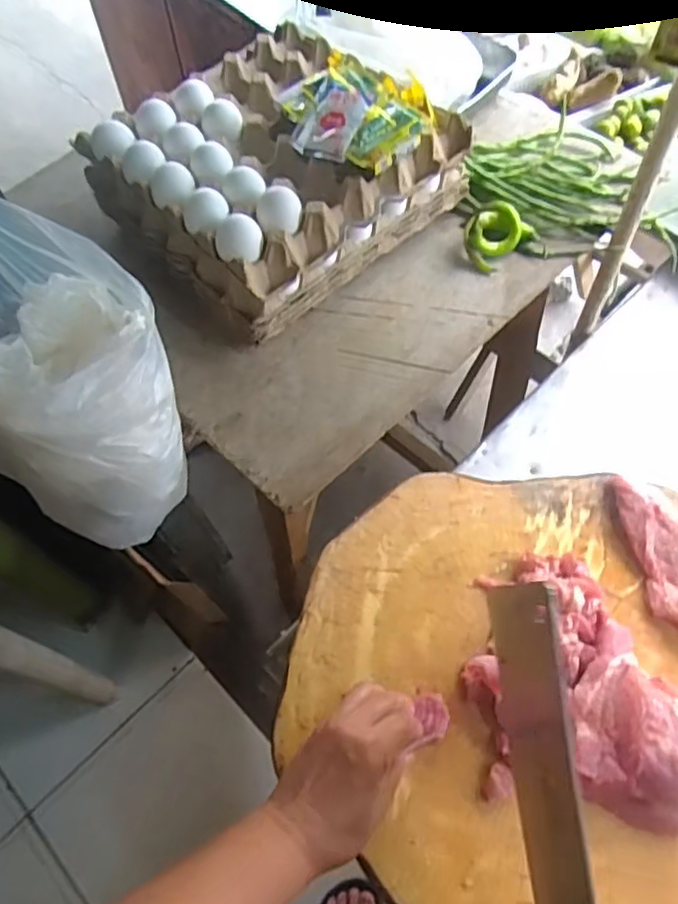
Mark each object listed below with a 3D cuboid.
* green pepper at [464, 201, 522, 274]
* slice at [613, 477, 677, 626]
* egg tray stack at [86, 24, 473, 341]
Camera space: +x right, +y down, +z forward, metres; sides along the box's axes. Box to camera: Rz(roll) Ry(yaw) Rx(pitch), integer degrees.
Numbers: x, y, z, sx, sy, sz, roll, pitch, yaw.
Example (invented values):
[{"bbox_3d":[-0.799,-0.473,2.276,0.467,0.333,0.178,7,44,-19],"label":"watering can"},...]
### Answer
[{"bbox_3d":[0.164,-0.235,0.692,0.057,0.031,0.086,10,63,9],"label":"green pepper"},{"bbox_3d":[0.291,0.098,0.567,0.064,0.026,0.164,-21,63,-7],"label":"slice"},{"bbox_3d":[-0.063,-0.303,0.667,0.291,0.111,0.271,-41,67,-16],"label":"egg tray stack"}]

